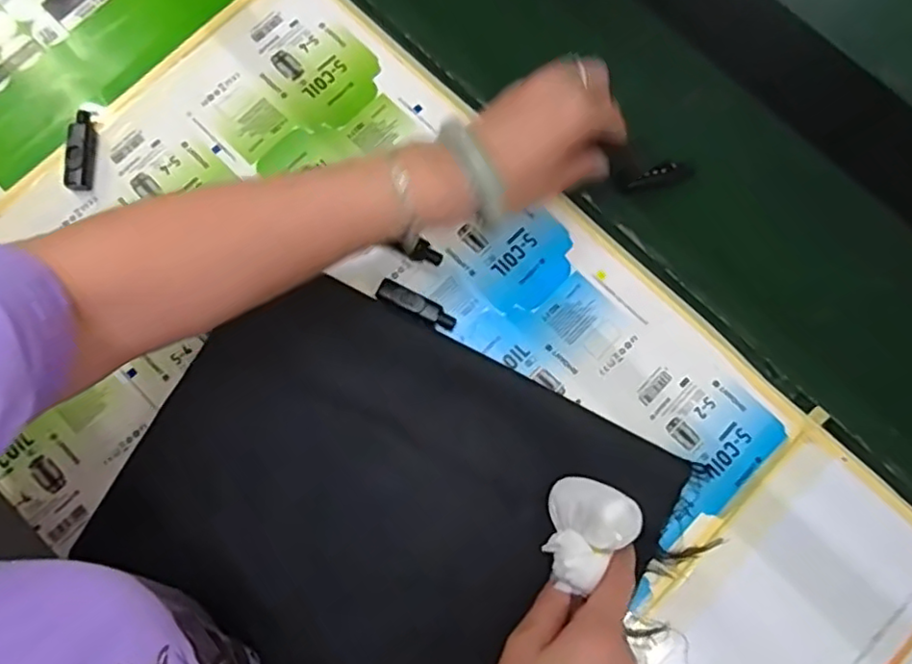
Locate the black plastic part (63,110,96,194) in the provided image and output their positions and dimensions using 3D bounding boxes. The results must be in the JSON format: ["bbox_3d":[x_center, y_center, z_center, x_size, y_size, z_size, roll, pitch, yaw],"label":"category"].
[{"bbox_3d":[-0.264,-0.127,0.439,0.017,0.016,0.057,3,78,0],"label":"black plastic part"}]

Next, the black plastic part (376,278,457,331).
[{"bbox_3d":[-0.026,-0.018,0.423,0.056,0.009,0.014,25,79,4],"label":"black plastic part"}]

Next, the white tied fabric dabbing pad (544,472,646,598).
[{"bbox_3d":[0.072,0.113,0.360,0.042,0.046,0.058,43,81,7],"label":"white tied fabric dabbing pad"}]

